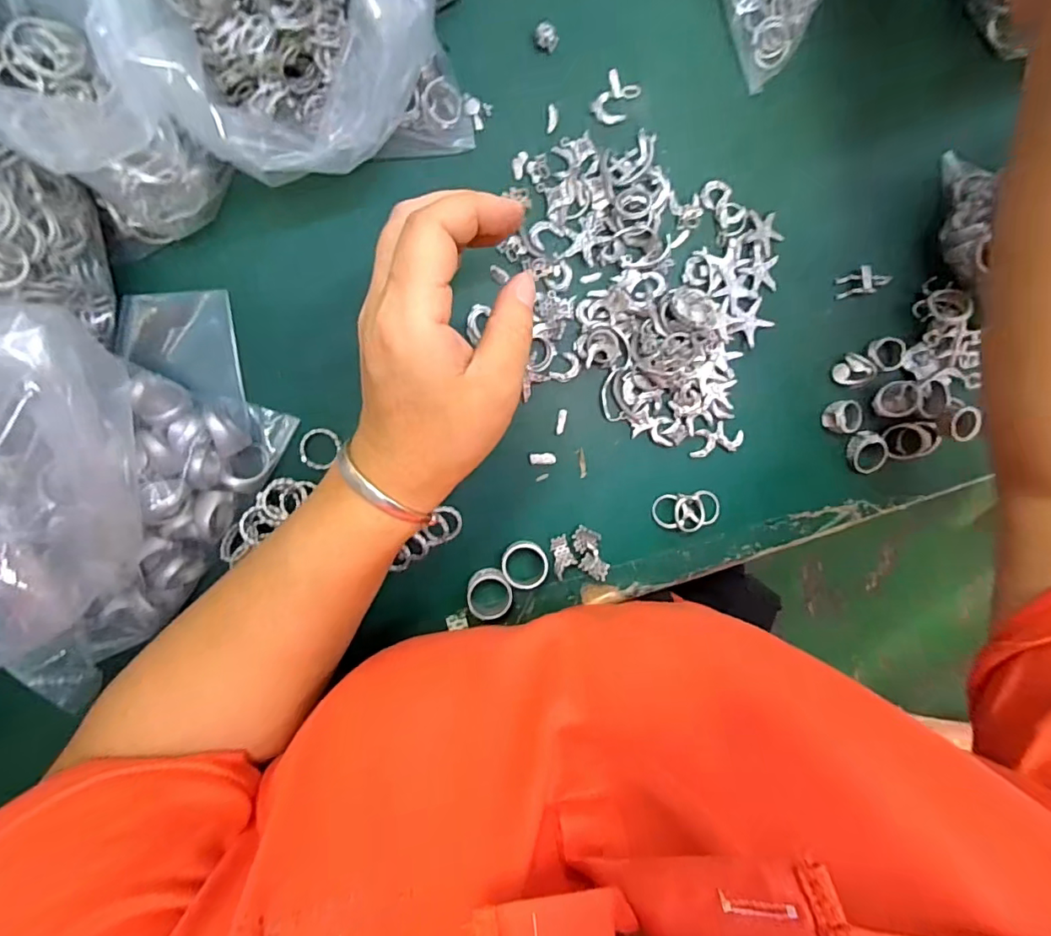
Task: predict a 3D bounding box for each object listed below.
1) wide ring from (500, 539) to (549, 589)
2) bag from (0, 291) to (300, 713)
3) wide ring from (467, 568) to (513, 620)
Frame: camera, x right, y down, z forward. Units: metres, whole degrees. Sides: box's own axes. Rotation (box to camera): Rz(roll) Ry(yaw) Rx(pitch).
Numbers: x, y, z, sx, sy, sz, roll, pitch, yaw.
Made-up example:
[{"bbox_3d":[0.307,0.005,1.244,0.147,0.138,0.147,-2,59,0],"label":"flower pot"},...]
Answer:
[{"bbox_3d":[0.000,0.058,0.320,0.028,0.021,0.029,-1,96,-6],"label":"wide ring"},{"bbox_3d":[-0.217,0.007,0.254,0.187,0.098,0.158,-36,98,-2],"label":"bag"},{"bbox_3d":[-0.022,0.078,0.322,0.027,0.017,0.028,-1,96,-6],"label":"wide ring"}]

